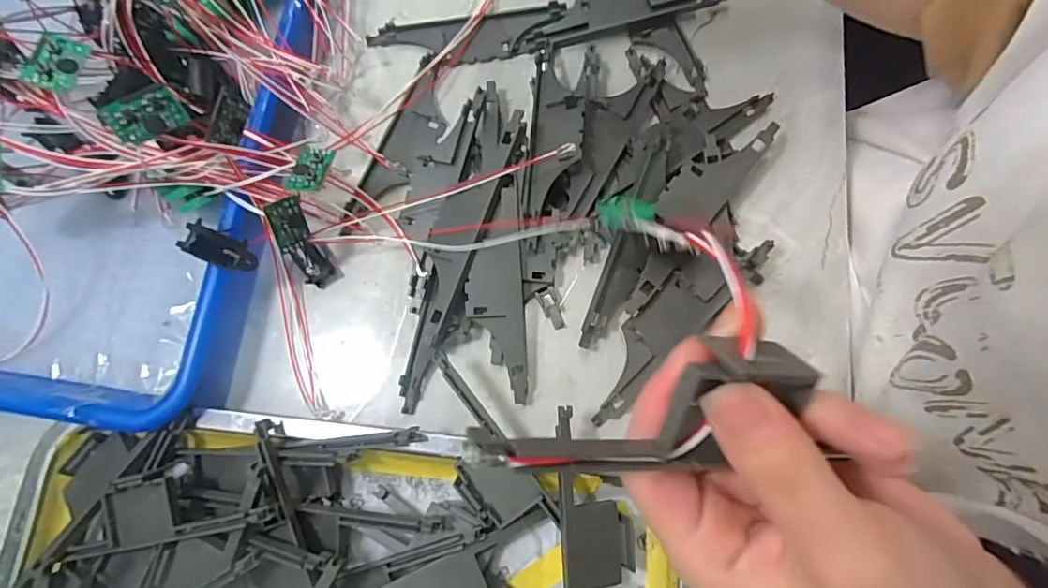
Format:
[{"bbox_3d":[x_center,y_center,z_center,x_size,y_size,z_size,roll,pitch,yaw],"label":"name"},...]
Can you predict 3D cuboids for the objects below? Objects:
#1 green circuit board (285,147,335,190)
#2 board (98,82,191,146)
[{"bbox_3d":[-0.110,-0.064,0.275,0.018,0.004,0.029,5,61,3],"label":"green circuit board"},{"bbox_3d":[-0.168,-0.080,0.238,0.029,0.004,0.018,-37,123,-21],"label":"board"}]

